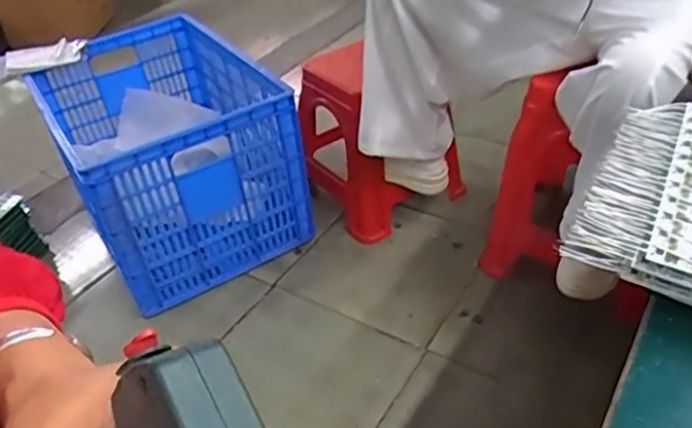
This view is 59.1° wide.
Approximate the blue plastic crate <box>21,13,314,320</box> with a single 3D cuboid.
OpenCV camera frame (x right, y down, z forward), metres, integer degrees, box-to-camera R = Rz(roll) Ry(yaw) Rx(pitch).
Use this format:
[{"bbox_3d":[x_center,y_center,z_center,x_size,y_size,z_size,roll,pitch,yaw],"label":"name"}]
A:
[{"bbox_3d":[-0.465,-0.174,1.562,0.464,0.384,0.668,-28,44,-23],"label":"blue plastic crate"}]

